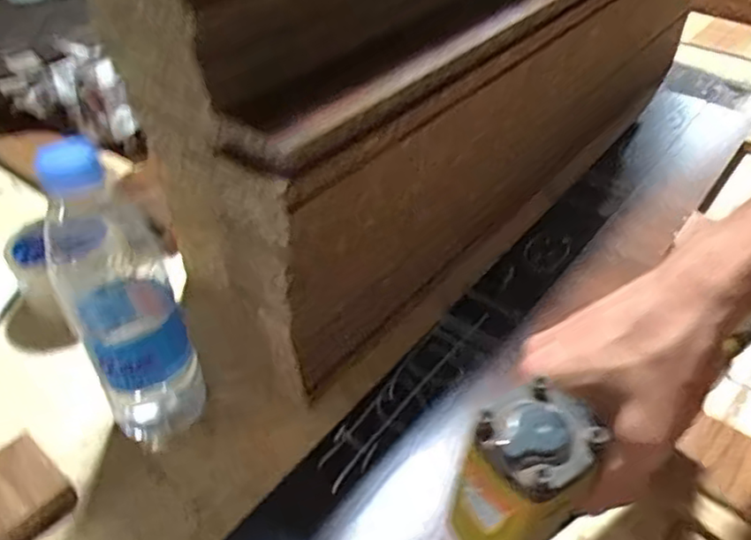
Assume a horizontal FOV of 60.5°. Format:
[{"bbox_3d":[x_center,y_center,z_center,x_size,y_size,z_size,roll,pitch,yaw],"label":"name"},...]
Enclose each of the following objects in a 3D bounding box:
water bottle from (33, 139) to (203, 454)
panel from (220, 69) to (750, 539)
[{"bbox_3d":[-0.155,0.024,0.400,0.060,0.208,0.052,-23,46,-22],"label":"water bottle"},{"bbox_3d":[0.193,-0.032,0.598,0.132,0.018,0.839,27,49,28],"label":"panel"}]

